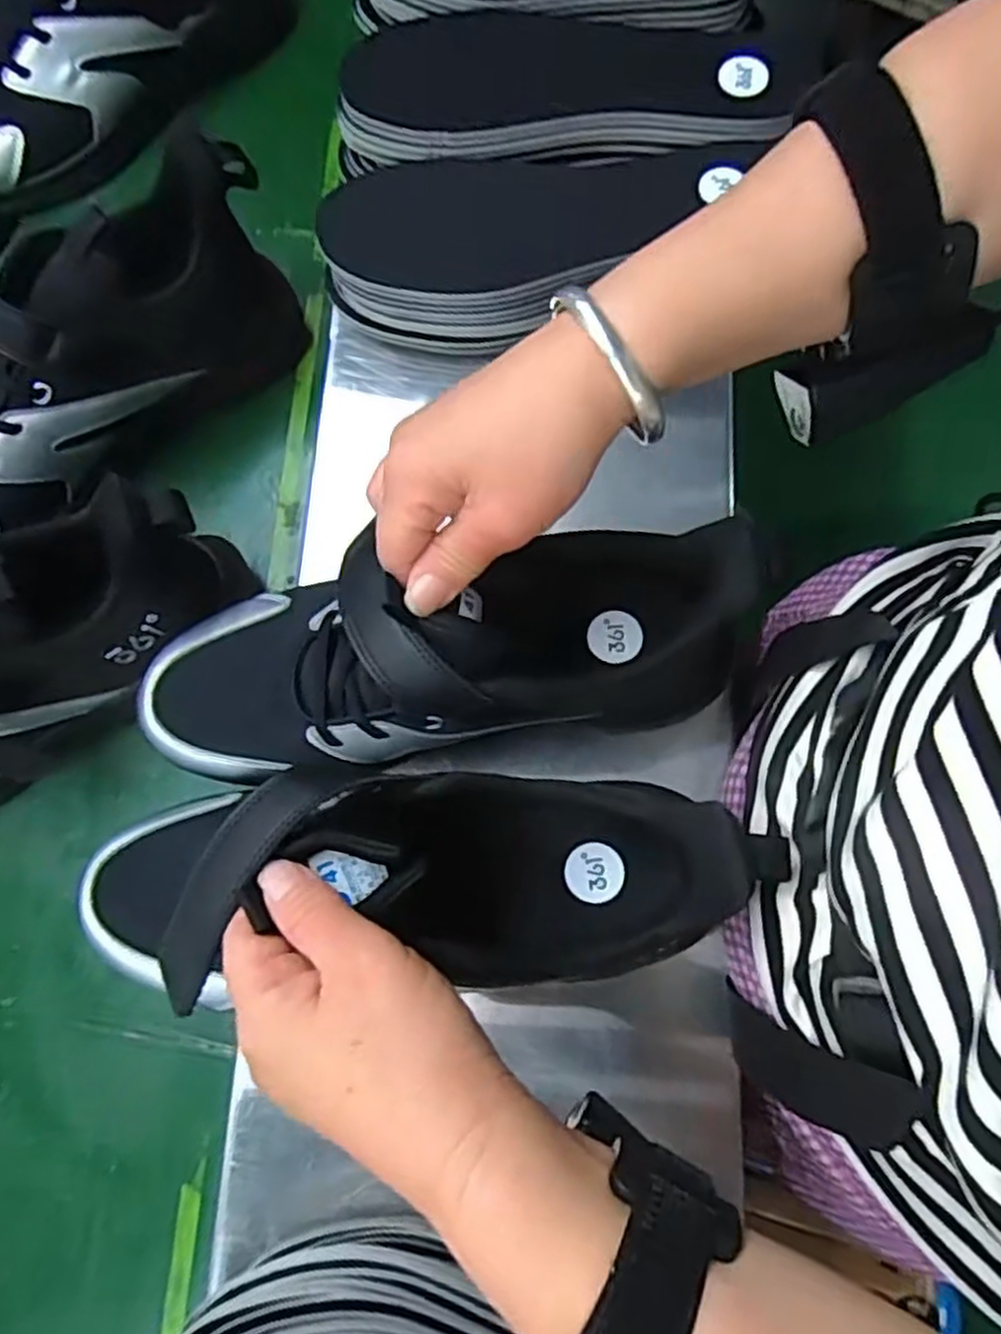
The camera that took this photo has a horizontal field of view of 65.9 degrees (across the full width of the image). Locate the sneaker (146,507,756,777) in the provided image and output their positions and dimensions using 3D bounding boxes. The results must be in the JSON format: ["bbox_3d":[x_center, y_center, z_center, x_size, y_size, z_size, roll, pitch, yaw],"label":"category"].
[{"bbox_3d":[-0.036,-0.006,0.330,0.247,0.102,0.089,-4,75,0],"label":"sneaker"}]

